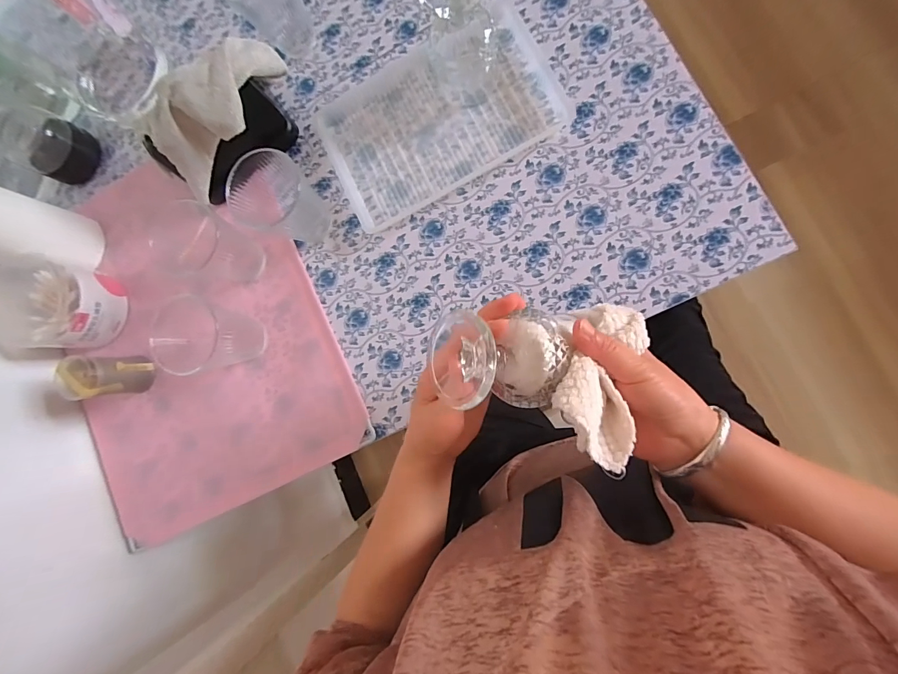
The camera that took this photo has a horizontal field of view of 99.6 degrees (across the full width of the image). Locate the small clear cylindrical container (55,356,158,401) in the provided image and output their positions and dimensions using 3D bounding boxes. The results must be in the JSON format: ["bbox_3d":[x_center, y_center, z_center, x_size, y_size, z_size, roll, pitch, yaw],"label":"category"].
[{"bbox_3d":[-0.387,0.044,0.430,0.046,0.075,0.044,-1,87,10],"label":"small clear cylindrical container"}]

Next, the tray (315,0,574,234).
[{"bbox_3d":[-0.013,-0.241,0.414,0.244,0.021,0.165,-27,82,8],"label":"tray"}]

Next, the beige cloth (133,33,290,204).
[{"bbox_3d":[-0.237,-0.230,0.392,0.066,0.076,0.174,43,95,10],"label":"beige cloth"}]

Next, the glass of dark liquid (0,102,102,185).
[{"bbox_3d":[-0.508,-0.244,0.473,0.087,0.068,0.073,24,90,11],"label":"glass of dark liquid"}]

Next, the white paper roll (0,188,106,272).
[{"bbox_3d":[-0.484,-0.118,0.421,0.077,0.125,0.083,14,88,11],"label":"white paper roll"}]

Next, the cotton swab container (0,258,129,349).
[{"bbox_3d":[-0.454,-0.035,0.446,0.098,0.066,0.101,2,86,10],"label":"cotton swab container"}]

